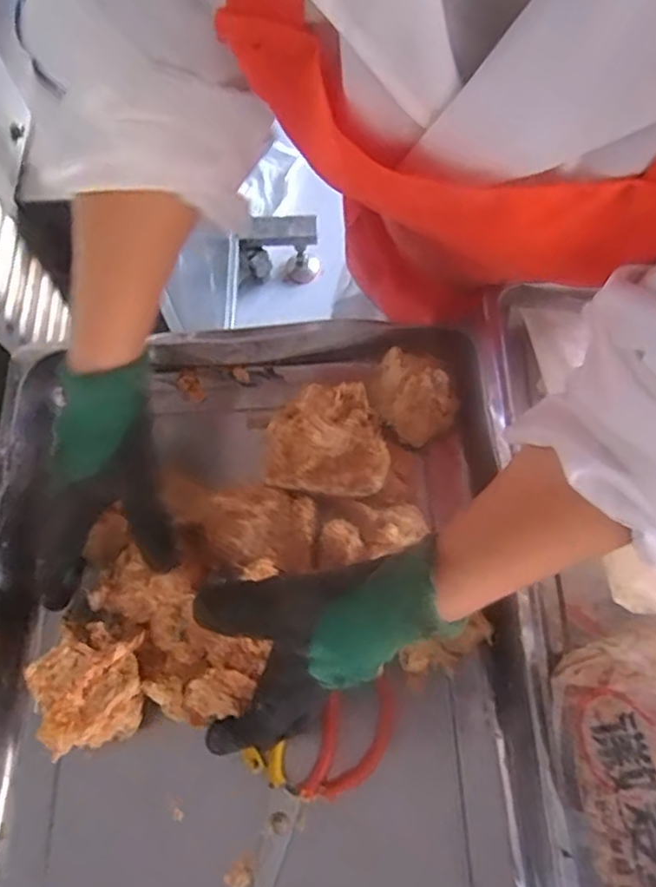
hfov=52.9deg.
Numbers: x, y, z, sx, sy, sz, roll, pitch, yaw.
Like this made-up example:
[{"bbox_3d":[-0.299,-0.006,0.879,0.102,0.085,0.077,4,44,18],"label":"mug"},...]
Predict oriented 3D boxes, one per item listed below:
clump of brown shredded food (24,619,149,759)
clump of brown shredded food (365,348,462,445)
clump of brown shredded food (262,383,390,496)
[{"bbox_3d":[-0.157,0.162,0.445,0.066,0.053,0.075,-10,68,-3],"label":"clump of brown shredded food"},{"bbox_3d":[0.065,-0.041,0.530,0.071,0.039,0.082,-9,68,-3],"label":"clump of brown shredded food"},{"bbox_3d":[0.000,-0.004,0.515,0.092,0.042,0.090,0,68,1],"label":"clump of brown shredded food"}]

